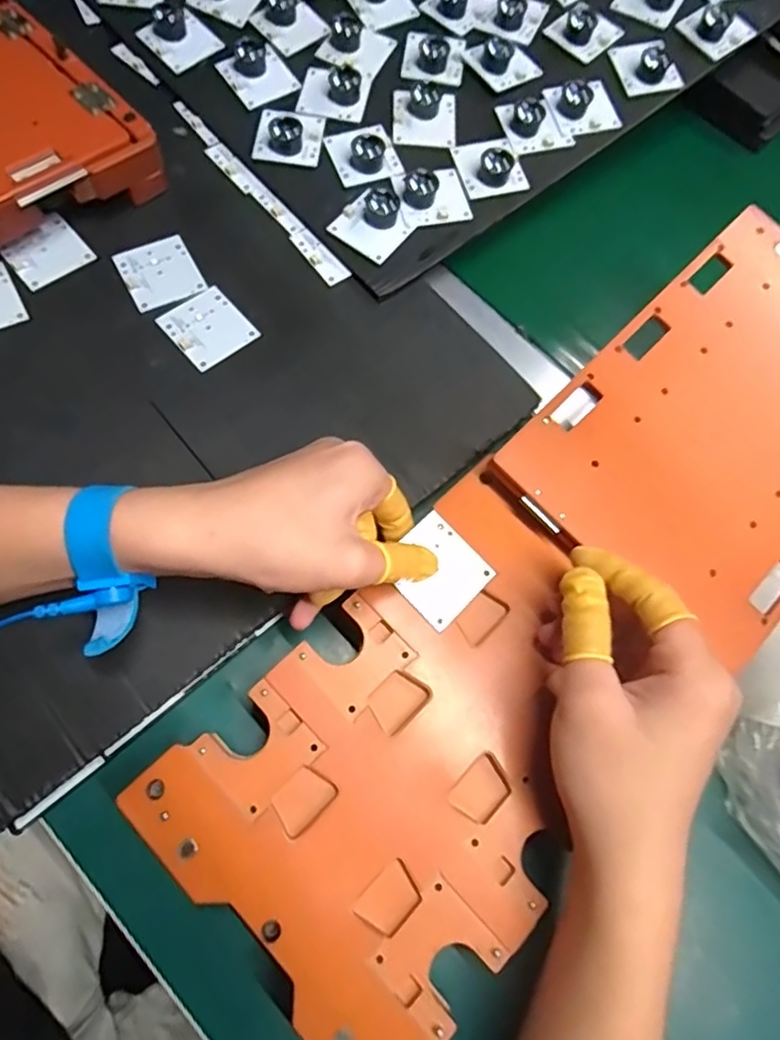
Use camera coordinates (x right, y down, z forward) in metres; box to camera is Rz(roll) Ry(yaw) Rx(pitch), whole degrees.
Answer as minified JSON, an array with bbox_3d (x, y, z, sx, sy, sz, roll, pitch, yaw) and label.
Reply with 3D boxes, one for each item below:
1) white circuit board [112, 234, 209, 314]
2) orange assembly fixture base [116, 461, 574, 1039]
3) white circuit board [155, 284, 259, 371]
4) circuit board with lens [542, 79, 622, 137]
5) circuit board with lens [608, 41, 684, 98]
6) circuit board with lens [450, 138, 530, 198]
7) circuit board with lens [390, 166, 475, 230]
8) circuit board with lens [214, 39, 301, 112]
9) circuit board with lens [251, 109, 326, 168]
[{"bbox_3d":[-0.146,-0.156,0.373,0.045,0.007,0.048,-25,75,-15],"label":"white circuit board"},{"bbox_3d":[0.023,0.103,0.272,0.158,0.019,0.230,43,76,13],"label":"orange assembly fixture base"},{"bbox_3d":[-0.111,-0.118,0.359,0.044,0.004,0.046,-40,82,-16],"label":"white circuit board"},{"bbox_3d":[0.141,-0.304,0.427,0.048,0.019,0.041,-12,72,-11],"label":"circuit board with lens"},{"bbox_3d":[0.192,-0.341,0.439,0.040,0.020,0.045,-18,73,-13],"label":"circuit board with lens"},{"bbox_3d":[0.070,-0.251,0.408,0.045,0.018,0.045,-12,72,-11],"label":"circuit board with lens"},{"bbox_3d":[0.028,-0.223,0.395,0.048,0.022,0.042,-14,72,-12],"label":"circuit board with lens"},{"bbox_3d":[-0.095,-0.322,0.417,0.041,0.015,0.045,-34,77,-17],"label":"circuit board with lens"},{"bbox_3d":[-0.070,-0.269,0.405,0.043,0.018,0.045,9,69,-4],"label":"circuit board with lens"}]

